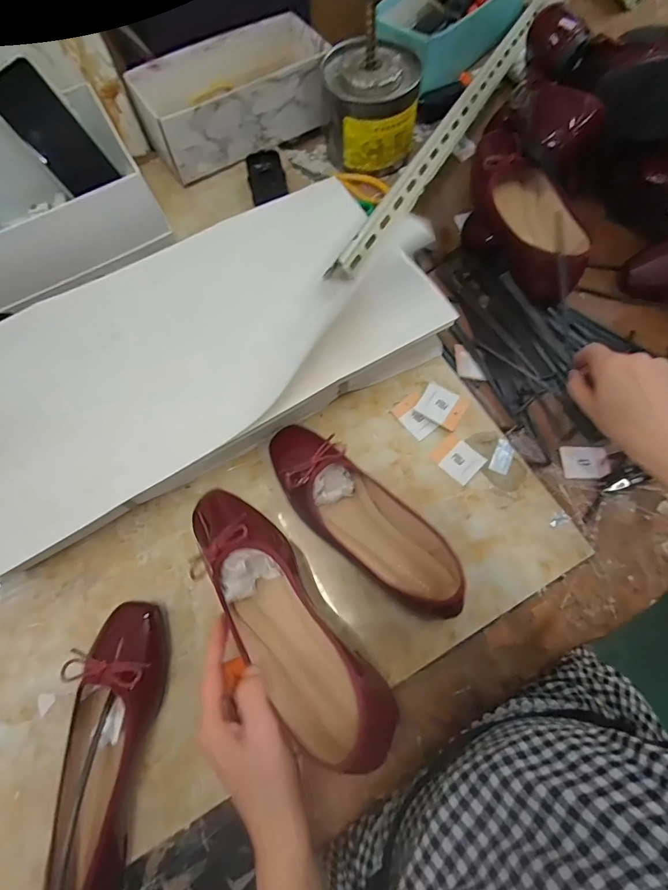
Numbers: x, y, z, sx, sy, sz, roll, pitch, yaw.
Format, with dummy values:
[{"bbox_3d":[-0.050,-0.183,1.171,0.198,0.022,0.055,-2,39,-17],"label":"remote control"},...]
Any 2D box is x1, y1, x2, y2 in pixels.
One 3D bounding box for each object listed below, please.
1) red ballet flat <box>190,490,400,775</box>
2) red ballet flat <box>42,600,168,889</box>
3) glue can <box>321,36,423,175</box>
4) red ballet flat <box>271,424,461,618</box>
[{"bbox_3d":[-0.049,0.137,0.339,0.079,0.059,0.242,-36,67,-10],"label":"red ballet flat"},{"bbox_3d":[-0.202,0.270,0.359,0.070,0.077,0.242,2,70,3],"label":"red ballet flat"},{"bbox_3d":[0.056,-0.475,0.585,0.129,0.112,0.122,-1,70,2],"label":"glue can"},{"bbox_3d":[0.026,0.070,0.419,0.244,0.056,0.085,39,77,14],"label":"red ballet flat"}]

